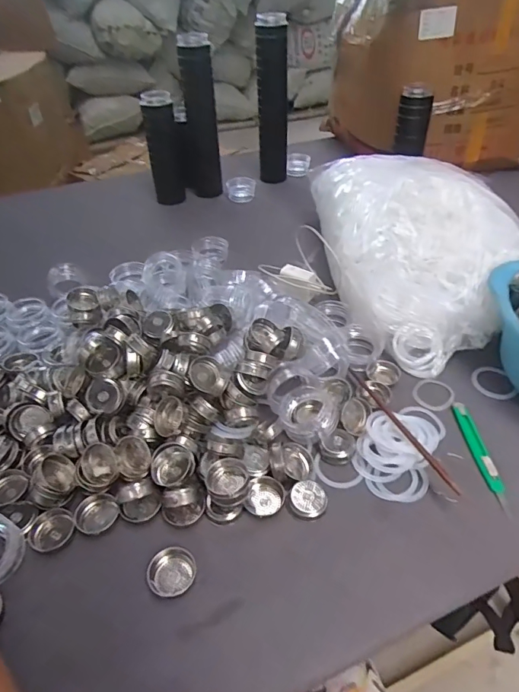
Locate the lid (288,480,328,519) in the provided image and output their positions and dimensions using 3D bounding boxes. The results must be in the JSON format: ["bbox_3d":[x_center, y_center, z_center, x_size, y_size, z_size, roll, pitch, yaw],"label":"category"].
[{"bbox_3d":[0.053,0.165,0.494,0.039,0.014,0.038,1,41,4],"label":"lid"}]

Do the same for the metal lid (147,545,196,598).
[{"bbox_3d":[-0.084,0.217,0.442,0.043,0.008,0.045,-2,41,2],"label":"metal lid"}]

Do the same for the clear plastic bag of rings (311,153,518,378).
[{"bbox_3d":[0.236,-0.185,0.762,0.248,0.162,0.470,-9,42,-7],"label":"clear plastic bag of rings"}]

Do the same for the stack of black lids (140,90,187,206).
[{"bbox_3d":[-0.209,-0.441,1.034,0.081,0.220,0.081,-9,42,-7],"label":"stack of black lids"}]

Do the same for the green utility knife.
[{"bbox_3d":[0.257,0.123,0.534,0.020,0.008,0.145,-3,41,0],"label":"green utility knife"}]

